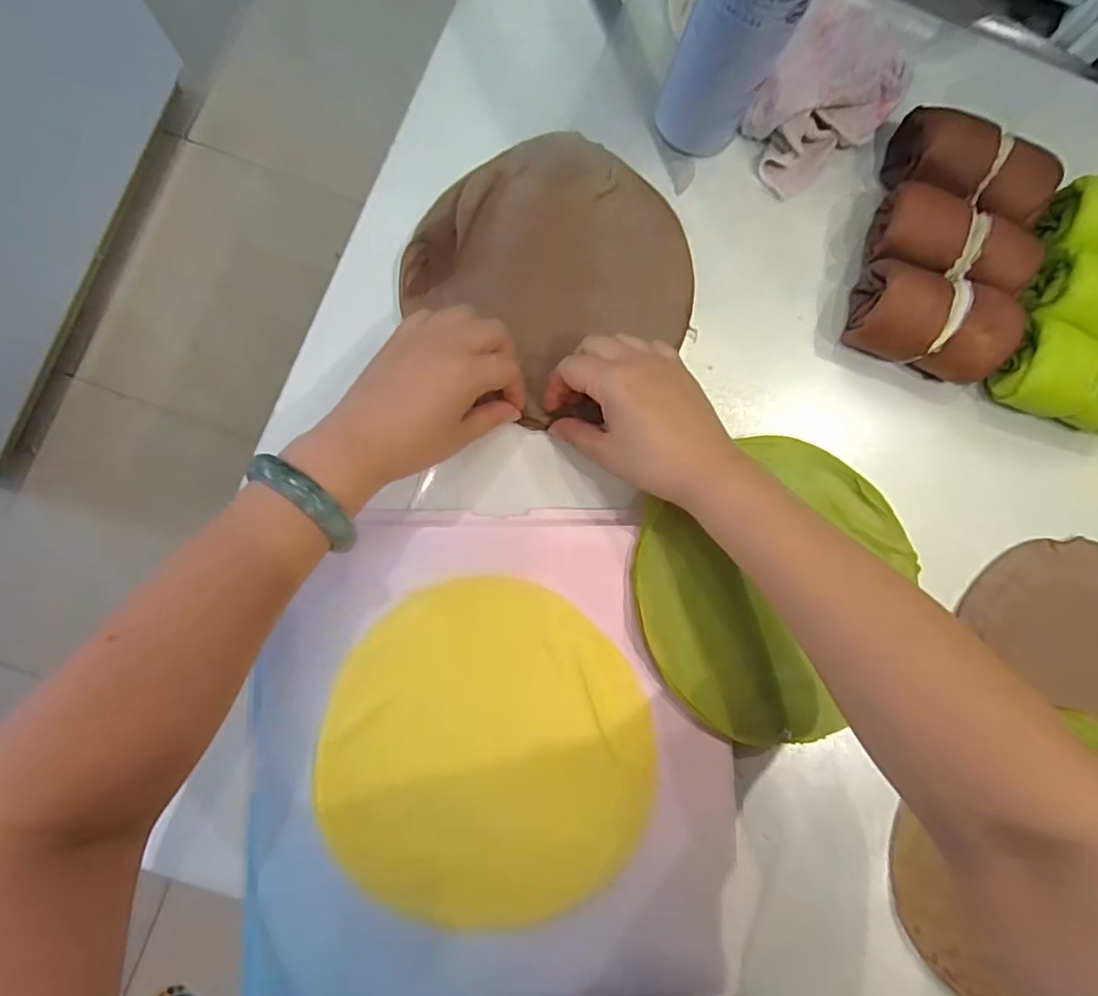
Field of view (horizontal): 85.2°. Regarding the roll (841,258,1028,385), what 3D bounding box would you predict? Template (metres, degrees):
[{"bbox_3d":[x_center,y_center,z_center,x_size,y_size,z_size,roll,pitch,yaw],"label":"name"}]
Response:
[{"bbox_3d":[0.277,-0.123,0.427,0.110,0.049,0.055,24,83,-2],"label":"roll"}]

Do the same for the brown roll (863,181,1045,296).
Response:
[{"bbox_3d":[0.295,-0.180,0.433,0.112,0.046,0.062,23,83,-2],"label":"brown roll"}]

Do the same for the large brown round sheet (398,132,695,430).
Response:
[{"bbox_3d":[0.007,-0.167,0.439,0.188,0.018,0.183,-42,89,-7],"label":"large brown round sheet"}]

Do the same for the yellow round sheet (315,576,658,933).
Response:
[{"bbox_3d":[-0.035,0.161,0.377,0.201,0.007,0.206,0,89,-6],"label":"yellow round sheet"}]

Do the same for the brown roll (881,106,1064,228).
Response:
[{"bbox_3d":[0.311,-0.240,0.443,0.111,0.054,0.060,24,83,-2],"label":"brown roll"}]

